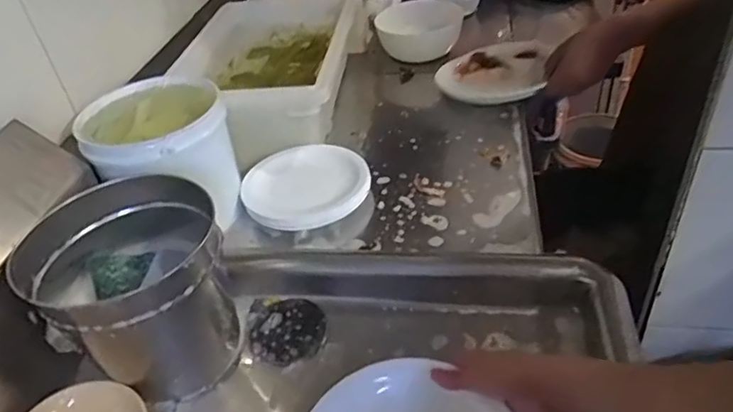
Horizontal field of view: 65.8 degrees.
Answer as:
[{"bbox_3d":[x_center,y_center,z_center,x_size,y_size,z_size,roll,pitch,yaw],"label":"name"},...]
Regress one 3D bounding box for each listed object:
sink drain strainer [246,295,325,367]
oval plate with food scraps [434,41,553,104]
[{"bbox_3d":[-0.104,0.153,0.717,0.100,0.008,0.097,-4,39,3],"label":"sink drain strainer"},{"bbox_3d":[0.229,-0.245,1.012,0.168,0.050,0.174,14,43,24],"label":"oval plate with food scraps"}]

